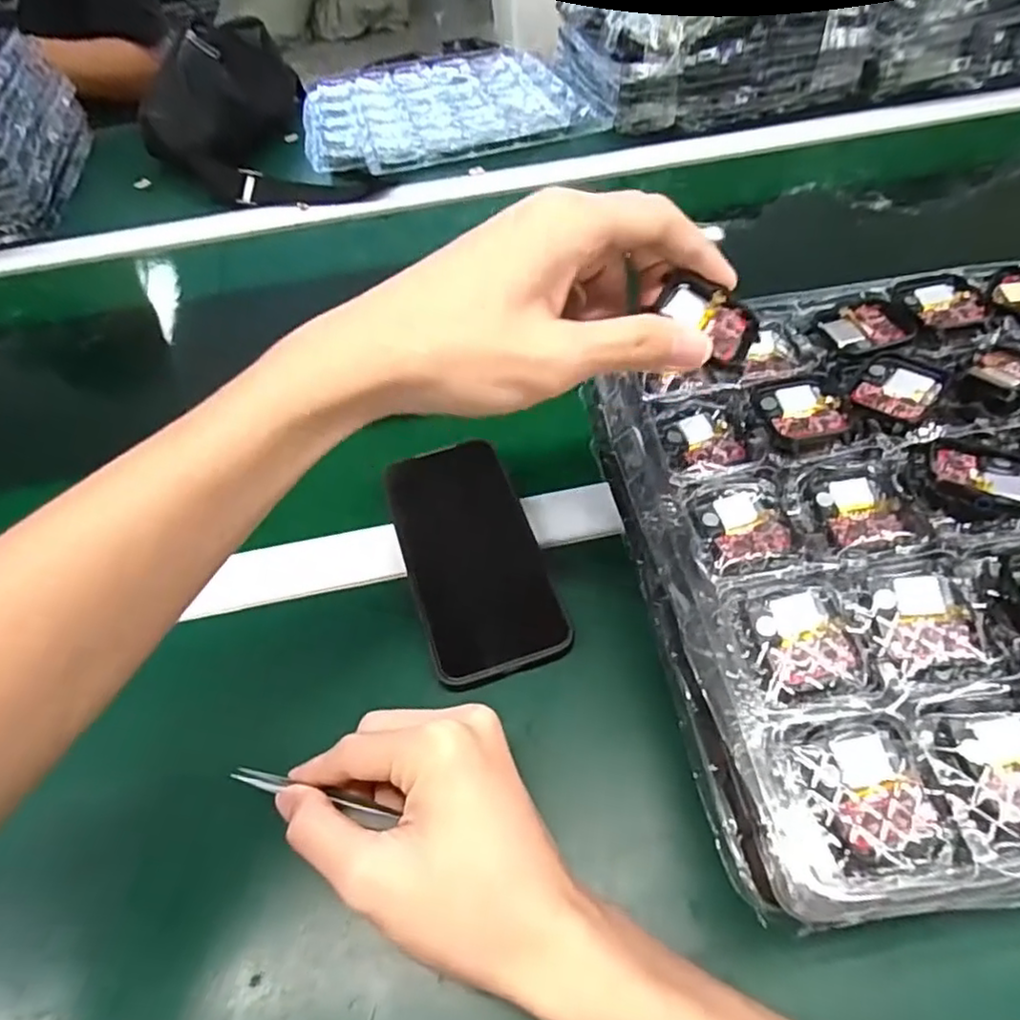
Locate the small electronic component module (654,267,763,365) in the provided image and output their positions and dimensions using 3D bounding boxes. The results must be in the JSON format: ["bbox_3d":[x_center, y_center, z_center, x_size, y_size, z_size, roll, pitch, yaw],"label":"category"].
[{"bbox_3d":[0.083,-0.080,0.279,0.043,0.004,0.033,36,66,0],"label":"small electronic component module"}]

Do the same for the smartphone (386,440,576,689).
[{"bbox_3d":[-0.024,0.023,0.398,0.077,0.014,0.159,-17,53,-8],"label":"smartphone"}]

